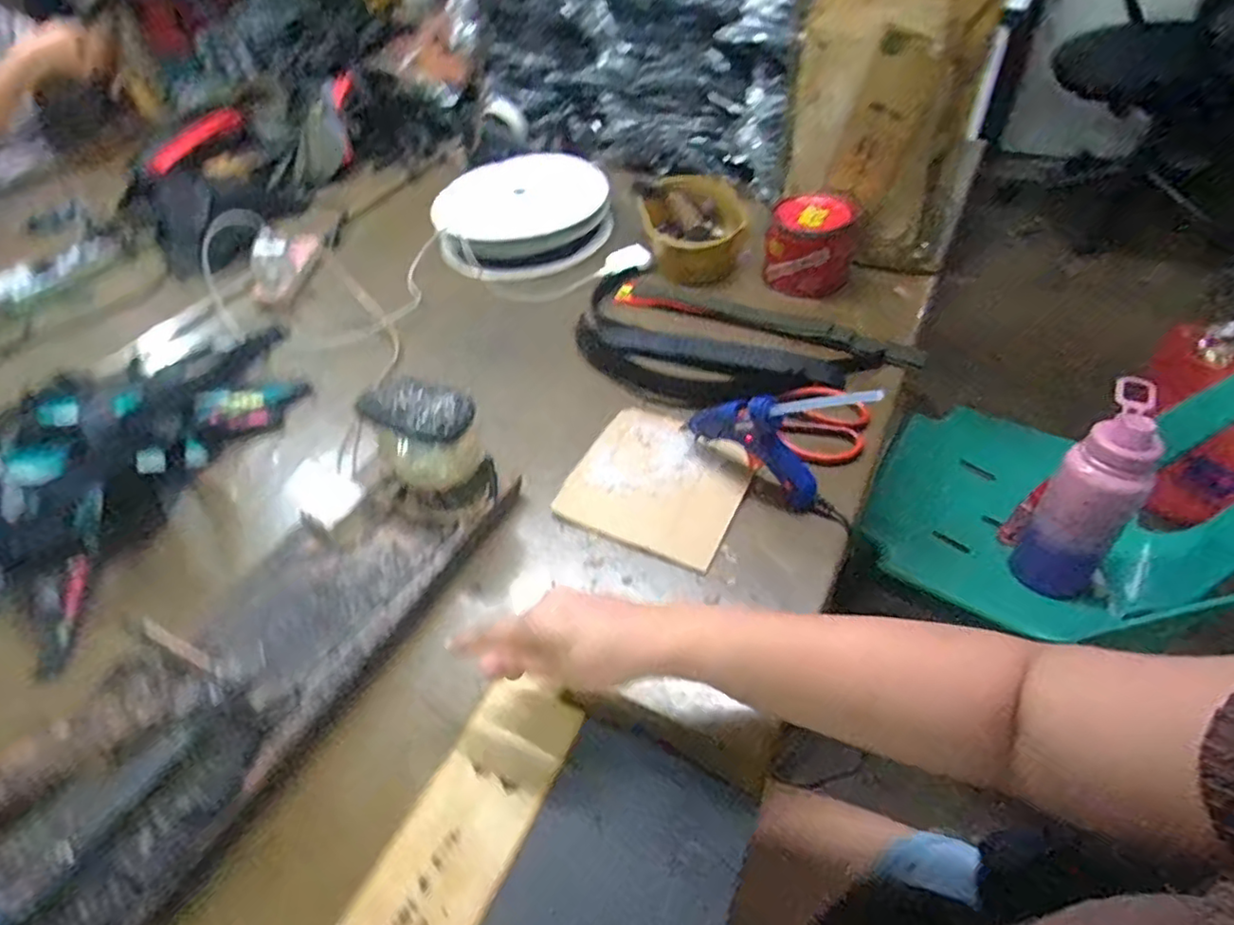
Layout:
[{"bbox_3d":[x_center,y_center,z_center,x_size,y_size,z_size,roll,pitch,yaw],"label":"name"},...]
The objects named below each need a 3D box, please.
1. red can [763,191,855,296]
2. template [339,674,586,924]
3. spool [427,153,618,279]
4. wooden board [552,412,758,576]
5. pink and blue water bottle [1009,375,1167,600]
[{"bbox_3d":[0.239,-0.268,0.791,0.102,0.089,0.094,-4,47,4],"label":"red can"},{"bbox_3d":[-0.116,0.264,0.403,0.082,0.009,0.276,15,50,26],"label":"template"},{"bbox_3d":[-0.141,-0.365,0.943,0.248,0.063,0.269,-4,47,4],"label":"spool"},{"bbox_3d":[0.041,0.015,0.612,0.155,0.012,0.150,19,55,21],"label":"wooden board"},{"bbox_3d":[0.575,0.043,0.788,0.101,0.265,0.101,29,57,30],"label":"pink and blue water bottle"}]

